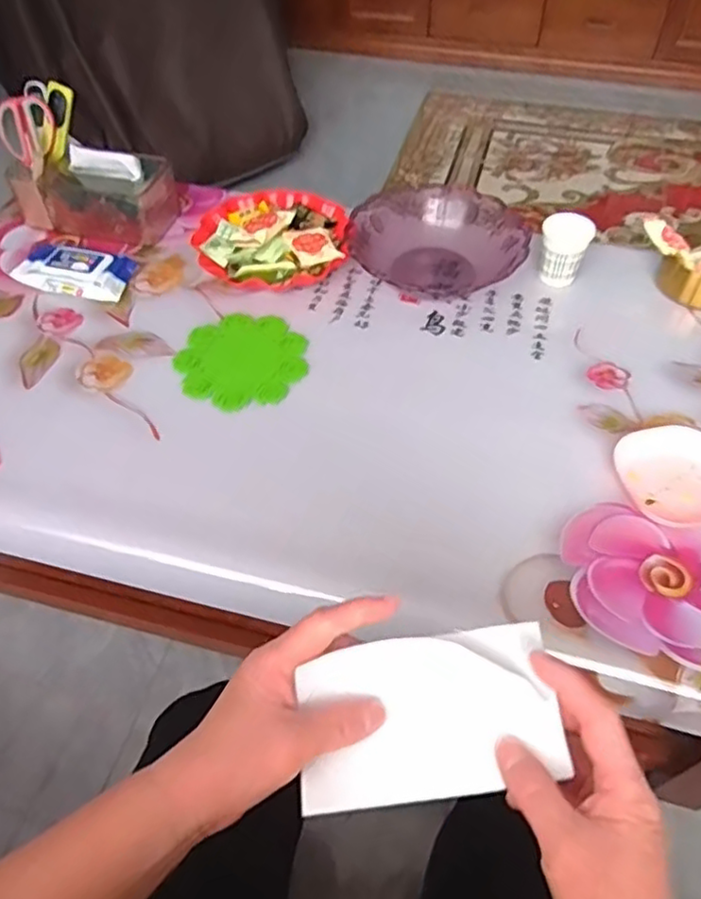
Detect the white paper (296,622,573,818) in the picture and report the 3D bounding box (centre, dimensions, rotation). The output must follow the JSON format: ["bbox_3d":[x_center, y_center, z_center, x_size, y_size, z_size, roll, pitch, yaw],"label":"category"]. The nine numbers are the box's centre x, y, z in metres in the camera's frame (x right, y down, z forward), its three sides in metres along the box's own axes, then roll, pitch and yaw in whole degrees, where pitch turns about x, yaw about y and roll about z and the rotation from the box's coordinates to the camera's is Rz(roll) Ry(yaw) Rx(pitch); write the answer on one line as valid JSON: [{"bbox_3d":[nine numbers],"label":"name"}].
[{"bbox_3d":[0.043,0.145,0.357,0.136,0.011,0.082,-8,69,3],"label":"white paper"}]

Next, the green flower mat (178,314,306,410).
[{"bbox_3d":[-0.140,-0.119,0.848,0.160,0.012,0.156,-11,52,-10],"label":"green flower mat"}]

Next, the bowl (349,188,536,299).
[{"bbox_3d":[0.129,-0.318,0.962,0.252,0.083,0.210,6,52,4],"label":"bowl"}]

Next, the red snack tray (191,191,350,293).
[{"bbox_3d":[-0.115,-0.324,0.977,0.221,0.050,0.221,-12,53,-9],"label":"red snack tray"}]

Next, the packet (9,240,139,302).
[{"bbox_3d":[-0.408,-0.269,0.953,0.188,0.032,0.101,22,55,16],"label":"packet"}]

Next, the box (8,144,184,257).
[{"bbox_3d":[-0.399,-0.407,1.020,0.230,0.100,0.145,21,55,16],"label":"box"}]

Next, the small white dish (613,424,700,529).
[{"bbox_3d":[0.360,0.027,0.717,0.118,0.032,0.113,0,52,0],"label":"small white dish"}]

